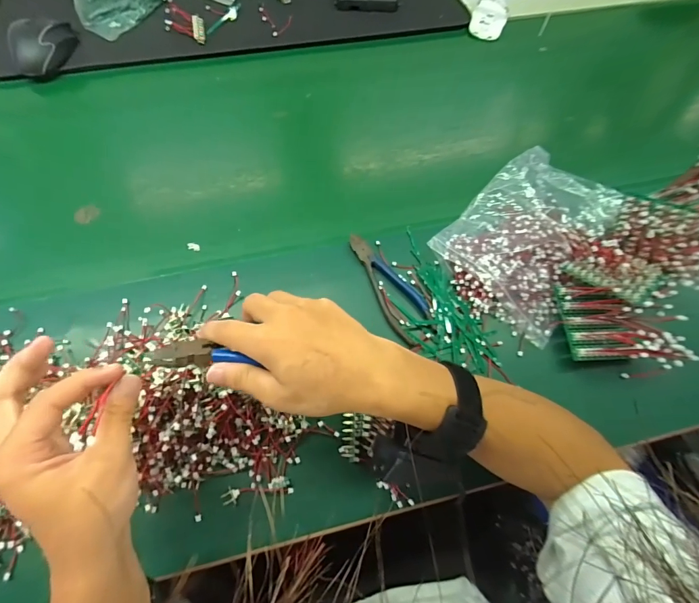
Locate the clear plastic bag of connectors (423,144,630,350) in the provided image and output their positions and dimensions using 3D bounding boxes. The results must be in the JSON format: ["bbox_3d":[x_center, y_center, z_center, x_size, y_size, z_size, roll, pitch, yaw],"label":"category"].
[{"bbox_3d":[0.224,-0.088,0.463,0.162,0.033,0.243,38,70,14],"label":"clear plastic bag of connectors"}]

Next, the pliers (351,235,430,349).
[{"bbox_3d":[0.041,-0.019,0.433,0.050,0.010,0.142,-33,71,-15],"label":"pliers"}]

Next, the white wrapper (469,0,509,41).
[{"bbox_3d":[0.243,-0.494,0.659,0.058,0.022,0.093,20,67,7],"label":"white wrapper"}]

